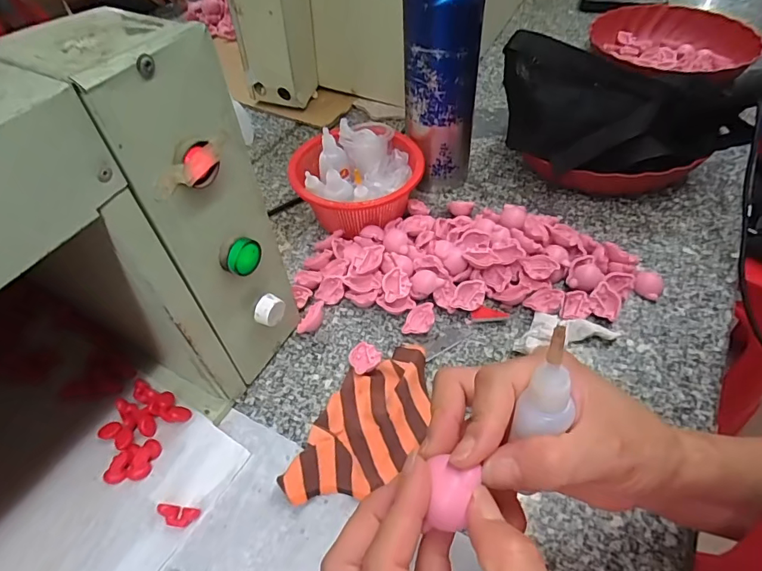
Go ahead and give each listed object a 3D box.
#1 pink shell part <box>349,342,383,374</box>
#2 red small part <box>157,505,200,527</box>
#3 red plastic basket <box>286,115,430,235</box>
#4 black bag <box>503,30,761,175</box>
[{"bbox_3d":[-0.015,0.068,0.435,0.030,0.015,0.030,-2,50,2],"label":"pink shell part"},{"bbox_3d":[-0.154,0.174,0.354,0.030,0.004,0.014,16,50,-11],"label":"red small part"},{"bbox_3d":[-0.029,-0.114,0.548,0.148,0.089,0.141,7,51,10],"label":"red plastic basket"},{"bbox_3d":[0.278,-0.195,0.518,0.275,0.097,0.098,4,50,7],"label":"black bag"}]

